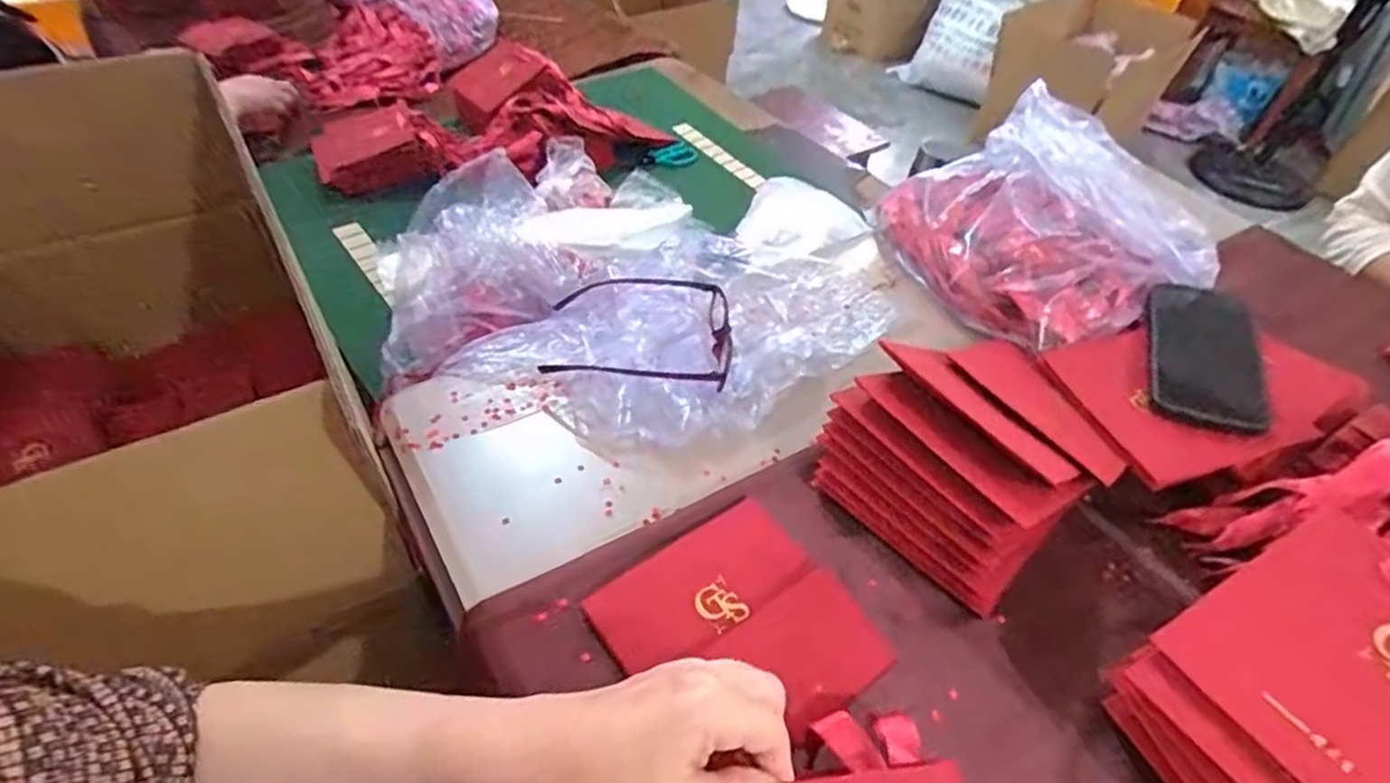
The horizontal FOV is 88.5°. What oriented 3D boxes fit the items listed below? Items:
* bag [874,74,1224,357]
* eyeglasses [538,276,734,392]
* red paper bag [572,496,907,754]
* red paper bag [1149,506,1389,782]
[{"bbox_3d":[0.349,-0.172,0.695,0.263,0.104,0.283,-11,49,-16],"label":"bag"},{"bbox_3d":[-0.045,-0.055,0.593,0.152,0.038,0.152,3,46,-3],"label":"eyeglasses"},{"bbox_3d":[0.028,0.146,0.437,0.135,0.011,0.138,-28,55,-28],"label":"red paper bag"},{"bbox_3d":[0.345,0.142,0.357,0.140,0.007,0.139,-34,54,-4],"label":"red paper bag"}]

